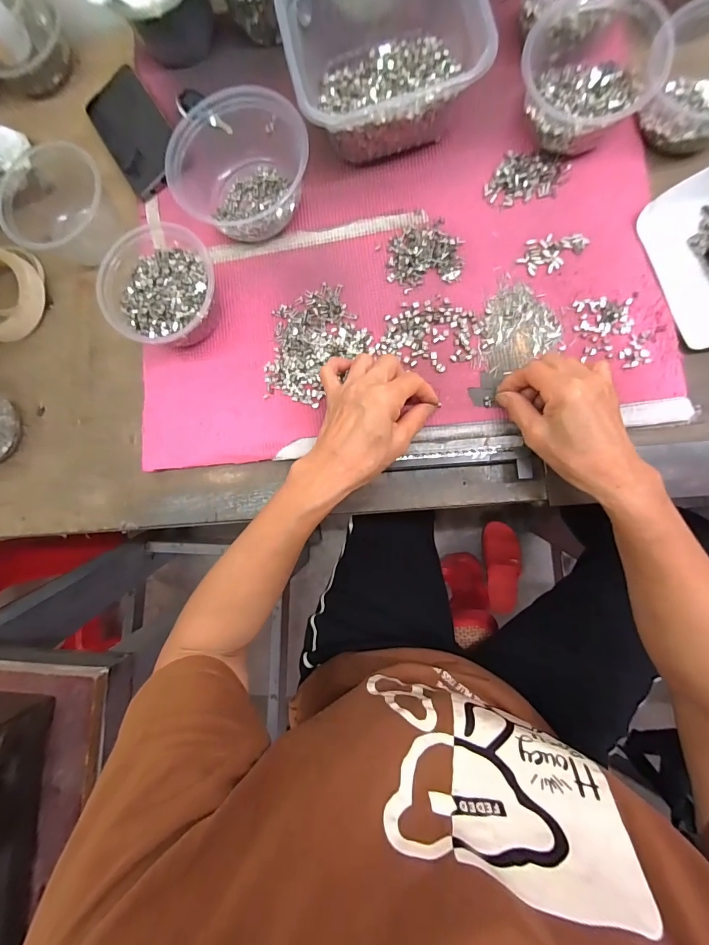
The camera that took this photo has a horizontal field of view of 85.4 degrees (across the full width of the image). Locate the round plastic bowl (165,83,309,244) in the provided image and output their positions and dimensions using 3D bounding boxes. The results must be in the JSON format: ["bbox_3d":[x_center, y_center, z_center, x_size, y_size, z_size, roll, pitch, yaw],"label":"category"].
[{"bbox_3d":[-0.112,-0.305,0.386,0.134,0.061,0.126,0,86,7],"label":"round plastic bowl"}]

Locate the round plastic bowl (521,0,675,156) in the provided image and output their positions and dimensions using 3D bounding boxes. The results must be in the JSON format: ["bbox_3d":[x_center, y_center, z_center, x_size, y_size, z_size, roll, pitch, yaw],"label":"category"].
[{"bbox_3d":[0.213,-0.363,0.350,0.113,0.060,0.116,0,86,7],"label":"round plastic bowl"}]

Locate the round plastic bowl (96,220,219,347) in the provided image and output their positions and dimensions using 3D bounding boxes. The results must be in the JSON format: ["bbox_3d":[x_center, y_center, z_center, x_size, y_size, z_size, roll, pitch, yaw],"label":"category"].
[{"bbox_3d":[-0.186,-0.184,0.387,0.106,0.060,0.115,-1,84,7],"label":"round plastic bowl"}]

